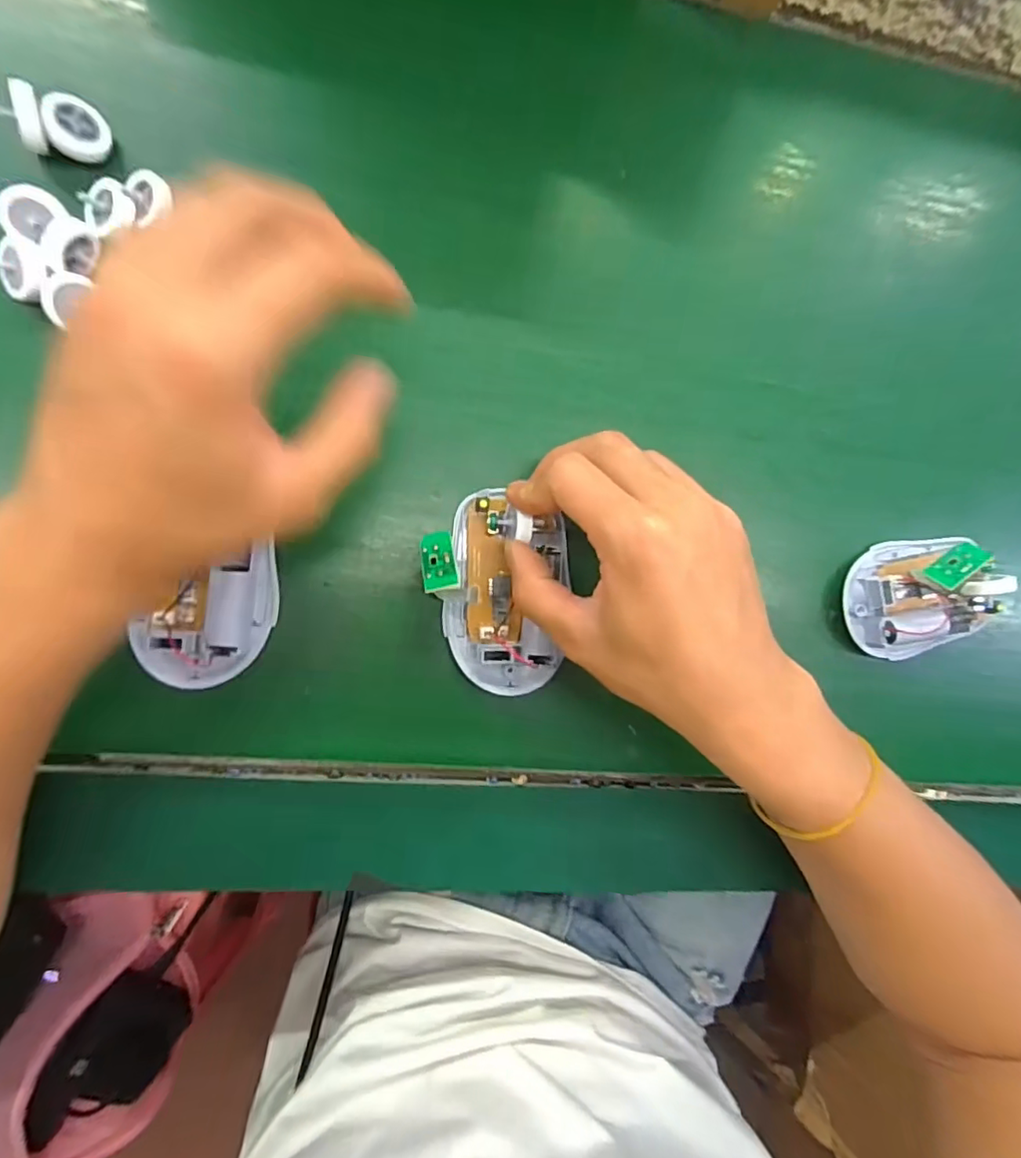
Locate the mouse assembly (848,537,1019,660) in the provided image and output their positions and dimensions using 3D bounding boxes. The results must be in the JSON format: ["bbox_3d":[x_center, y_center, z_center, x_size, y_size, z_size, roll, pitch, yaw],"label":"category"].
[{"bbox_3d":[0.221,0.011,0.293,0.089,0.041,0.062,-3,90,-10],"label":"mouse assembly"}]

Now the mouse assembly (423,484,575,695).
[{"bbox_3d":[-0.007,0.007,0.261,0.062,0.029,0.093,-4,90,-10],"label":"mouse assembly"}]

